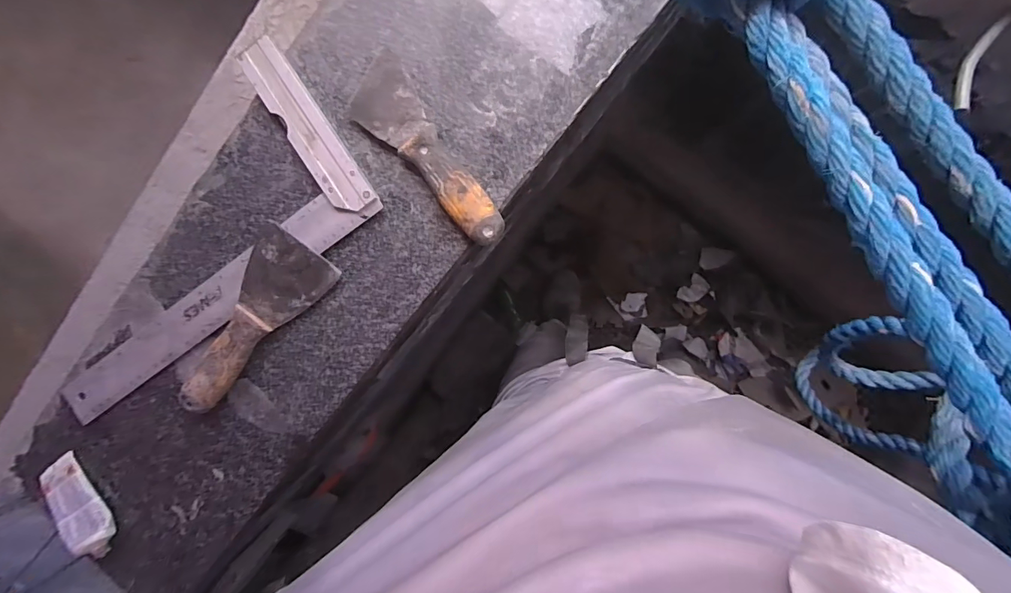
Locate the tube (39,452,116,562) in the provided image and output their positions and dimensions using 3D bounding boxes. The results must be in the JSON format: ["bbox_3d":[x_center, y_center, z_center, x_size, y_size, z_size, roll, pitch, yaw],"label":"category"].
[{"bbox_3d":[-0.398,0.198,0.404,0.039,0.025,0.094,-36,90,8],"label":"tube"}]

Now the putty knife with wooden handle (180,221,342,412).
[{"bbox_3d":[-0.222,0.022,0.374,0.067,0.017,0.172,42,98,2],"label":"putty knife with wooden handle"}]

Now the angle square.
[{"bbox_3d":[-0.287,-0.036,0.369,0.345,0.012,0.154,-35,92,6],"label":"angle square"}]

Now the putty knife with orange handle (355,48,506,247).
[{"bbox_3d":[-0.062,-0.112,0.349,0.051,0.024,0.168,-38,90,8],"label":"putty knife with orange handle"}]

